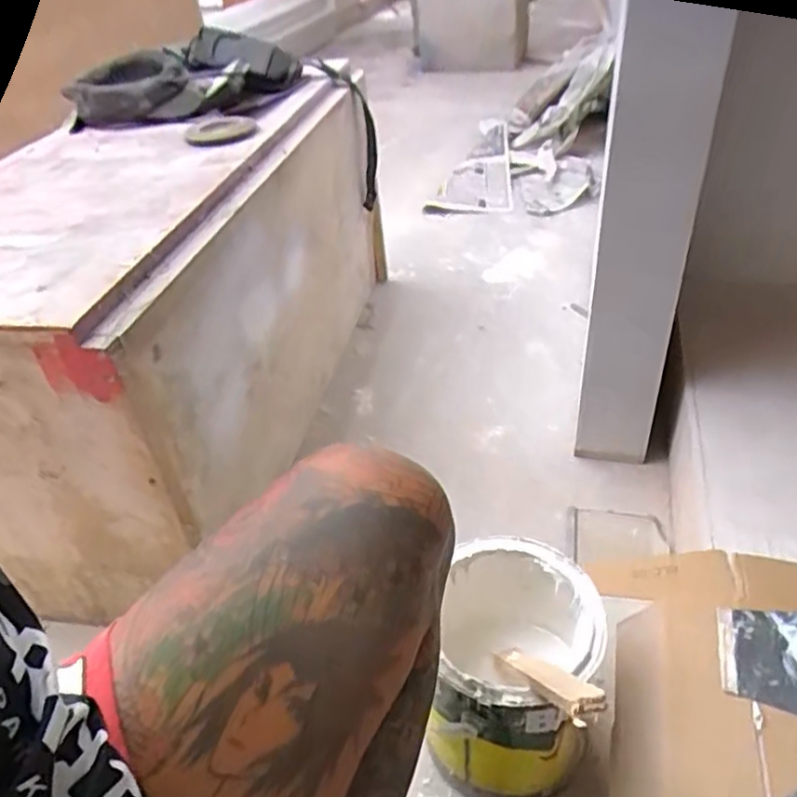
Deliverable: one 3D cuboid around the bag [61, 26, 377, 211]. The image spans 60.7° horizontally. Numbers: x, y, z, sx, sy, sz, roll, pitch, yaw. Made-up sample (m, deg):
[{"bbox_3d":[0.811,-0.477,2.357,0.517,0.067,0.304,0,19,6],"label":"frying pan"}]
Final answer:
[{"bbox_3d":[-0.257,-0.420,1.115,0.218,0.309,0.457,26,48,34],"label":"bag"}]

